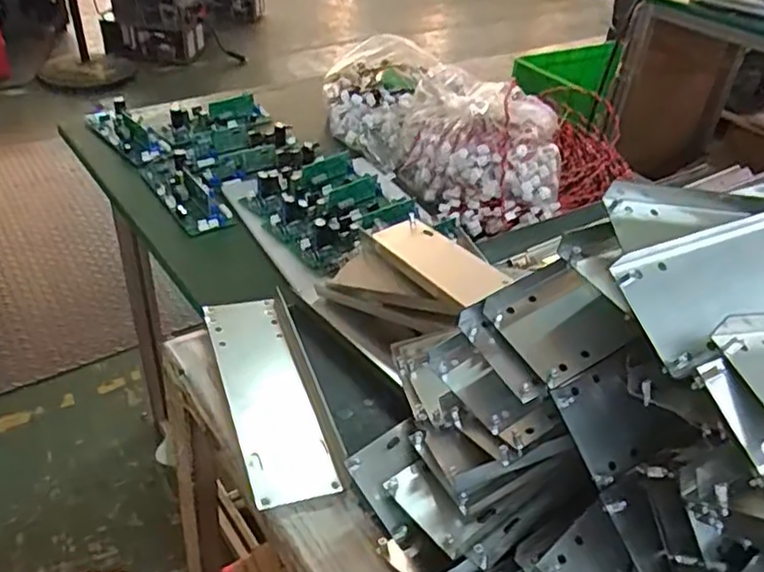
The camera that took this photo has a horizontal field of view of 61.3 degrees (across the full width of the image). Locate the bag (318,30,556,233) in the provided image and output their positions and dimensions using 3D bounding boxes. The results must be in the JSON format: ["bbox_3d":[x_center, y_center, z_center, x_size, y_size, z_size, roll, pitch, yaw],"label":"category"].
[{"bbox_3d":[0.074,-0.246,0.941,0.221,0.114,0.493,-13,42,-22],"label":"bag"}]

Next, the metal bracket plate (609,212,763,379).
[{"bbox_3d":[0.207,-0.007,0.353,0.183,0.009,0.066,-15,70,-24],"label":"metal bracket plate"}]

